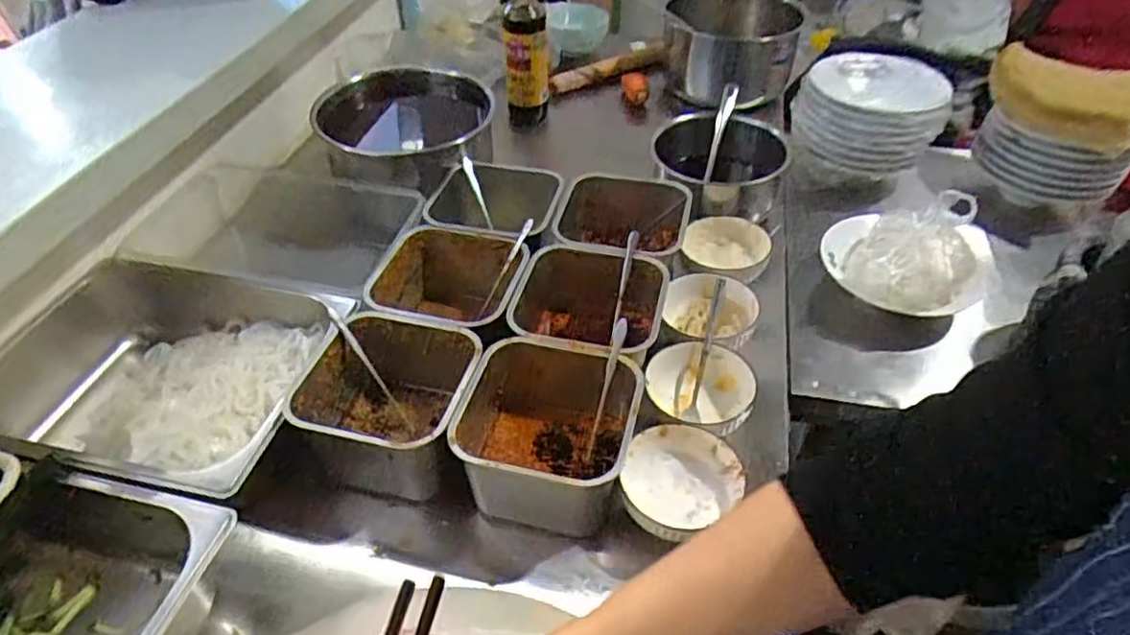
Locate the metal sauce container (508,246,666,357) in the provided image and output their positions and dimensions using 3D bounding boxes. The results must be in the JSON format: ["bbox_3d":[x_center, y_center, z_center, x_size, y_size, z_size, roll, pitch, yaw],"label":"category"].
[{"bbox_3d":[0.024,0.012,0.788,0.166,0.112,0.165,8,44,9],"label":"metal sauce container"}]

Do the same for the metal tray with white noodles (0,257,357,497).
[{"bbox_3d":[-0.415,0.069,0.727,0.325,0.097,0.265,8,44,9],"label":"metal tray with white noodles"}]

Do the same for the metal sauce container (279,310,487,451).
[{"bbox_3d":[-0.173,0.086,0.695,0.163,0.103,0.157,0,44,0],"label":"metal sauce container"}]

